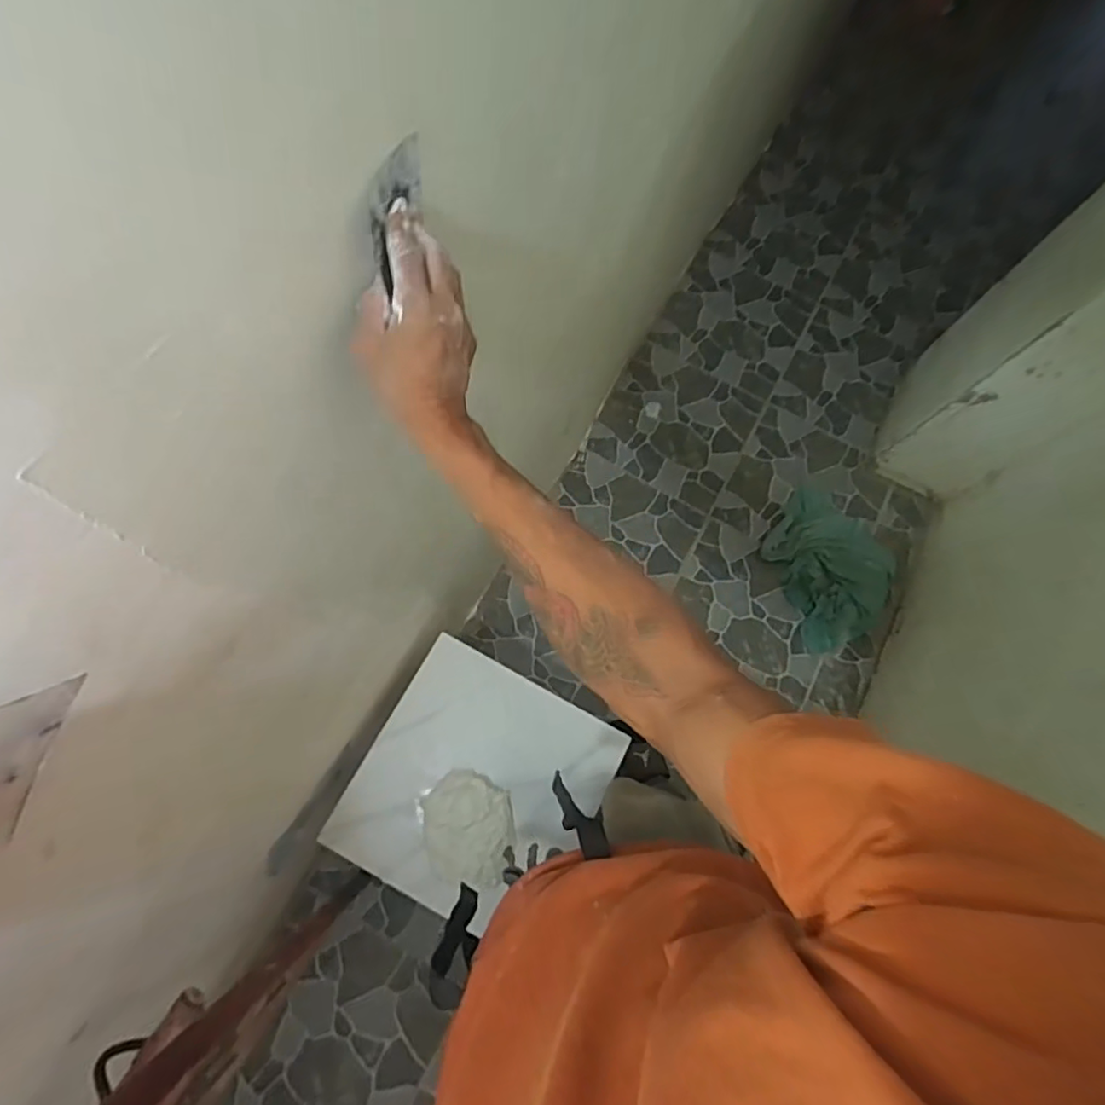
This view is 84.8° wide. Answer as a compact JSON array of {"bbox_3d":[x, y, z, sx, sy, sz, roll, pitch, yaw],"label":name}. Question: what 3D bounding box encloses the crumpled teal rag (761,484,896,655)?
[{"bbox_3d":[0.684,0.021,1.478,0.276,0.087,0.373,-25,79,-4],"label":"crumpled teal rag"}]

